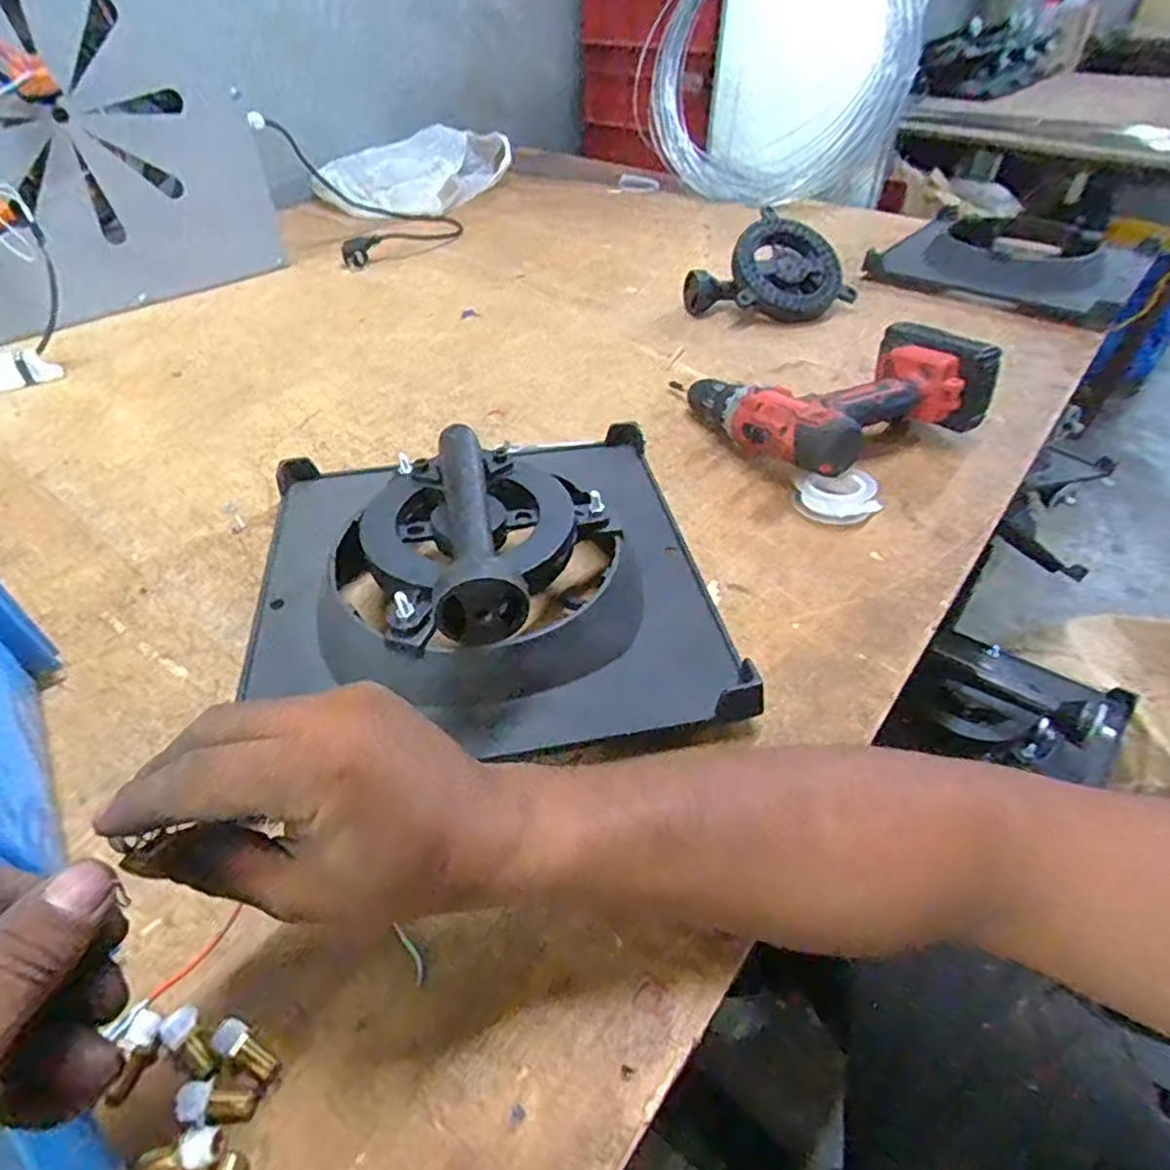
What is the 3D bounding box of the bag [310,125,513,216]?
[{"bbox_3d":[-0.314,-0.749,1.212,0.268,0.072,0.337,17,47,17],"label":"bag"}]

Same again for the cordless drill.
[{"bbox_3d":[0.219,-0.175,0.598,0.200,0.085,0.185,-24,49,-22],"label":"cordless drill"}]

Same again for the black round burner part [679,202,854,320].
[{"bbox_3d":[0.219,-0.365,0.812,0.170,0.062,0.145,-34,87,-18],"label":"black round burner part"}]

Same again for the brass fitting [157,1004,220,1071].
[{"bbox_3d":[-0.161,0.188,0.276,0.031,0.012,0.013,28,51,26],"label":"brass fitting"}]

